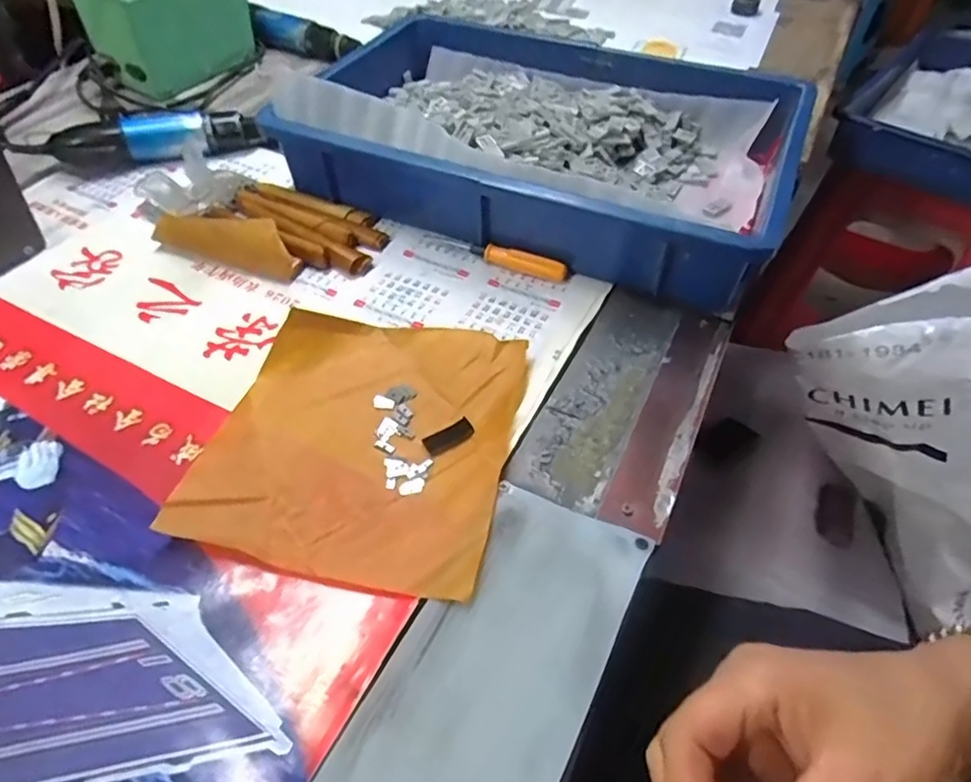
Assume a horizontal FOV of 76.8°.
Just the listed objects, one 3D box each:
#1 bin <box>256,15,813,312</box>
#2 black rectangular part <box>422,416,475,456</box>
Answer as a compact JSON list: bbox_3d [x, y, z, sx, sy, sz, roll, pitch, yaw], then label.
[{"bbox_3d":[0.046,-0.237,0.565,0.444,0.084,0.288,20,52,16],"label":"bin"},{"bbox_3d":[-0.023,0.028,0.390,0.033,0.004,0.017,-25,54,-21],"label":"black rectangular part"}]

